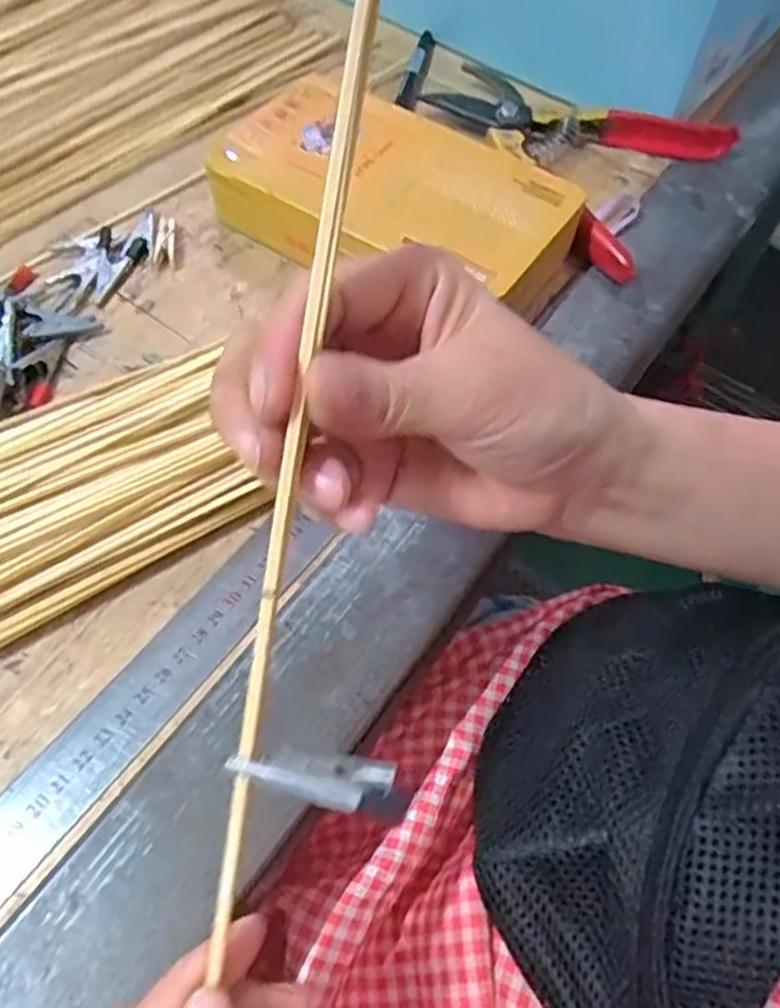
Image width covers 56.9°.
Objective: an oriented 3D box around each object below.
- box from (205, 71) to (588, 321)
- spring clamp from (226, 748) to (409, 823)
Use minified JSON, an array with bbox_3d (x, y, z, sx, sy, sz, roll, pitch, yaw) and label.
[{"bbox_3d":[0.002,-0.162,0.389,0.185,0.040,0.103,32,63,15],"label":"box"},{"bbox_3d":[-0.017,0.070,0.183,0.045,0.006,0.014,11,61,2],"label":"spring clamp"}]

